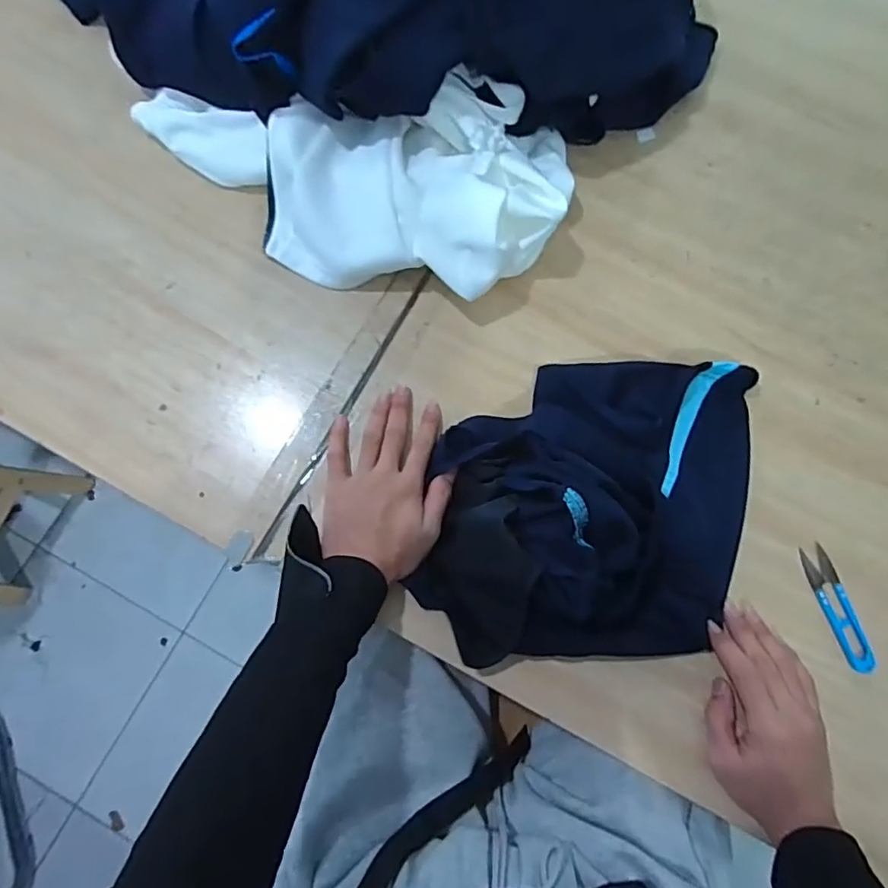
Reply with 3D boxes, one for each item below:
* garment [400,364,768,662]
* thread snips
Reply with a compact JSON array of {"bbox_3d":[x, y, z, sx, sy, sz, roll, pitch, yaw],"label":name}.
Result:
[{"bbox_3d":[0.144,0.049,0.521,0.291,0.077,0.311,14,76,2],"label":"garment"},{"bbox_3d":[0.376,0.156,0.538,0.028,0.005,0.117,-16,77,-6],"label":"thread snips"}]

